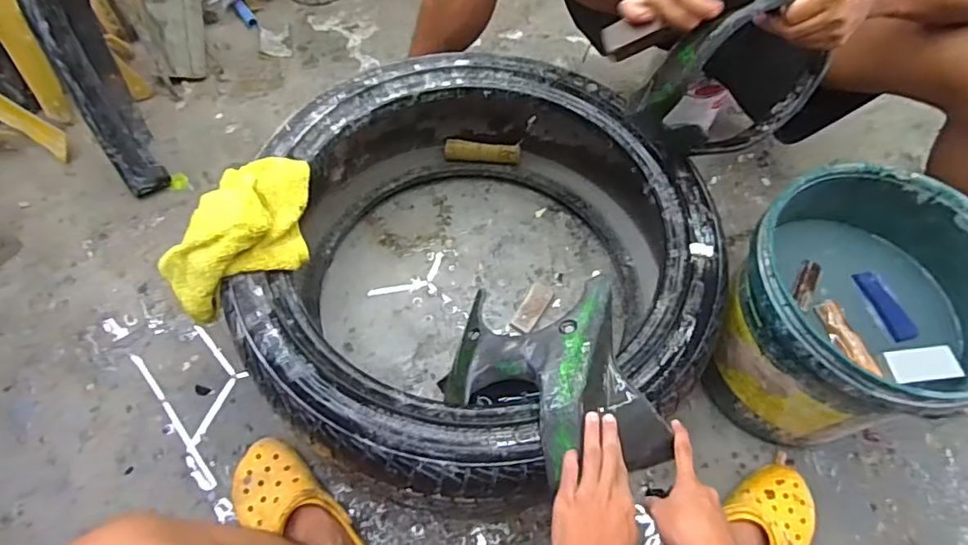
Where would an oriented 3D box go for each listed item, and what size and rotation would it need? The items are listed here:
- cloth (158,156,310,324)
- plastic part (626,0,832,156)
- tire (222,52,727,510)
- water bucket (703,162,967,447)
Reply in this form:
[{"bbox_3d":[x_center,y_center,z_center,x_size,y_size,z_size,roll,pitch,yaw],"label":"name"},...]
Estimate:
[{"bbox_3d":[-0.311,-0.058,0.710,0.208,0.101,0.151,-23,64,-15],"label":"cloth"},{"bbox_3d":[0.307,-0.240,0.709,0.236,0.232,0.066,-7,61,-7],"label":"plastic part"},{"bbox_3d":[0.000,-0.024,0.866,0.599,0.276,0.685,2,60,-2],"label":"tire"},{"bbox_3d":[0.477,0.065,0.782,0.303,0.297,0.287,1,60,-2],"label":"water bucket"}]

